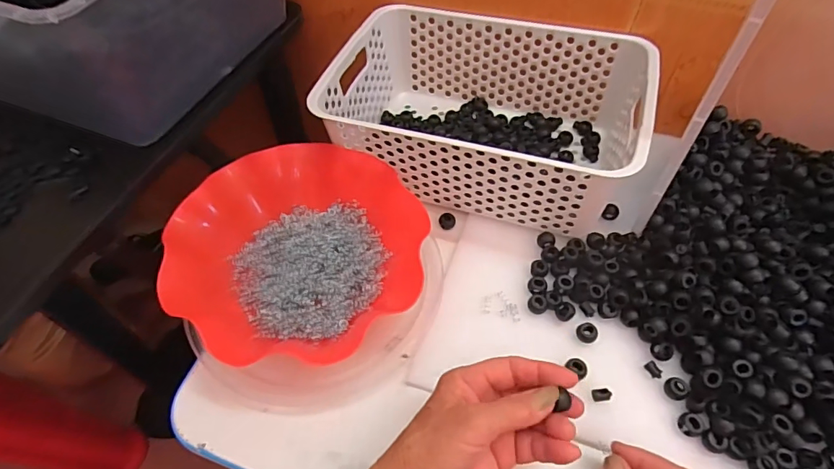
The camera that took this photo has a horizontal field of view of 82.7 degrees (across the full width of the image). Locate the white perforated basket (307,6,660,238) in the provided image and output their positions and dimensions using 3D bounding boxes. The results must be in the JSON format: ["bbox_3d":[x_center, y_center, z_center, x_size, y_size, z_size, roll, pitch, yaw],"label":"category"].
[{"bbox_3d":[0.071,-0.127,0.510,0.306,0.122,0.200,16,61,12],"label":"white perforated basket"}]

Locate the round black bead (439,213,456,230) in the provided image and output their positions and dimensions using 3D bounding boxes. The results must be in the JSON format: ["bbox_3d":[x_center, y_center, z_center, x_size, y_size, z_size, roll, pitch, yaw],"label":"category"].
[{"bbox_3d":[0.032,-0.012,0.503,0.017,0.013,0.016,4,55,4],"label":"round black bead"}]

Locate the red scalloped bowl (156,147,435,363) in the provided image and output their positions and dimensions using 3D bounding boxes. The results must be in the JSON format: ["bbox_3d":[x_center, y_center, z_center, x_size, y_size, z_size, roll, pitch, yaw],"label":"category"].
[{"bbox_3d":[-0.108,0.008,0.437,0.202,0.061,0.219,0,54,0],"label":"red scalloped bowl"}]

